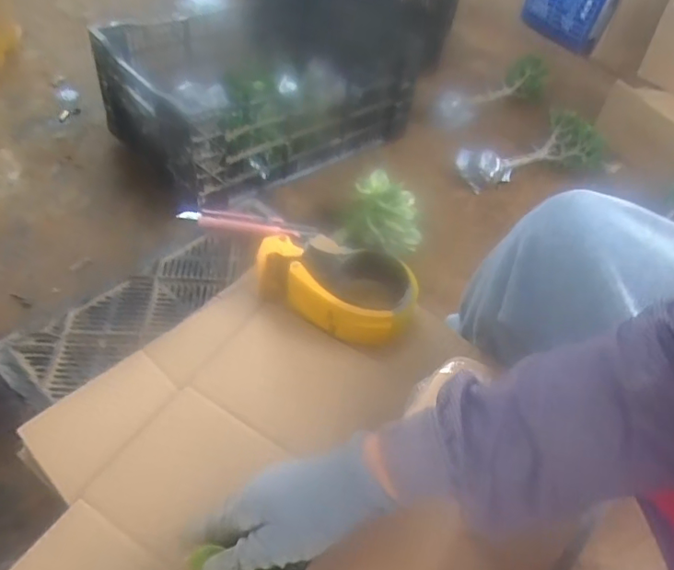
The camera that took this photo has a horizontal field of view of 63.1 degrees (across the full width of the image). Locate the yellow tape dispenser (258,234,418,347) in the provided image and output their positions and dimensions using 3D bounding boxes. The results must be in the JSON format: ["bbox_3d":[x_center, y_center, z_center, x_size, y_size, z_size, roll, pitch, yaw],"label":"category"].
[{"bbox_3d":[-0.002,0.004,0.598,0.174,0.074,0.102,12,47,5],"label":"yellow tape dispenser"}]

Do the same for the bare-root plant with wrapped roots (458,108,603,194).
[{"bbox_3d":[0.444,-0.301,1.261,0.320,0.121,0.103,-14,50,-19],"label":"bare-root plant with wrapped roots"}]

